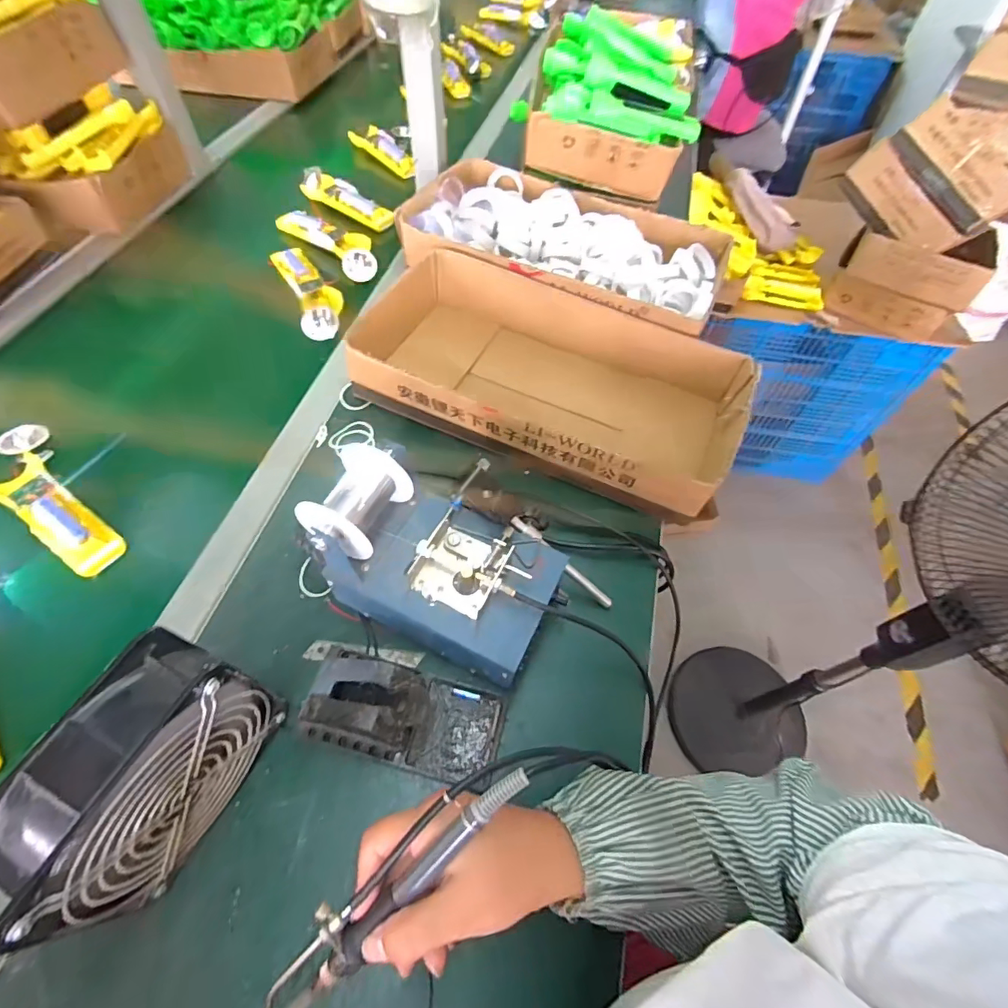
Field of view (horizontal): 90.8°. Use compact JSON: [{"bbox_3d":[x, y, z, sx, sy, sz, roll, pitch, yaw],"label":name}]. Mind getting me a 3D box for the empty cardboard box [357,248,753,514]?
[{"bbox_3d":[0.058,-0.149,0.587,0.426,0.078,0.234,23,59,10],"label":"empty cardboard box"}]

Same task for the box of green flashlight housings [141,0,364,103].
[{"bbox_3d":[-0.554,-1.129,1.146,0.341,0.171,0.501,16,58,6],"label":"box of green flashlight housings"}]

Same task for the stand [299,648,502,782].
[{"bbox_3d":[-0.079,0.158,0.383,0.149,0.068,0.070,15,58,5],"label":"stand"}]

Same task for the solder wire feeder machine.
[{"bbox_3d":[-0.053,0.043,0.424,0.199,0.122,0.137,22,59,10],"label":"solder wire feeder machine"}]

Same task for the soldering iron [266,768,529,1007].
[{"bbox_3d":[-0.066,0.211,0.267,0.205,0.017,0.032,-45,68,3],"label":"soldering iron"}]

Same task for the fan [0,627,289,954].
[{"bbox_3d":[-0.221,0.172,0.315,0.059,0.147,0.147,25,59,12],"label":"fan"}]

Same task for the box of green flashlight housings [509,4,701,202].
[{"bbox_3d":[0.192,-0.670,0.814,0.239,0.107,0.423,14,58,5],"label":"box of green flashlight housings"}]

